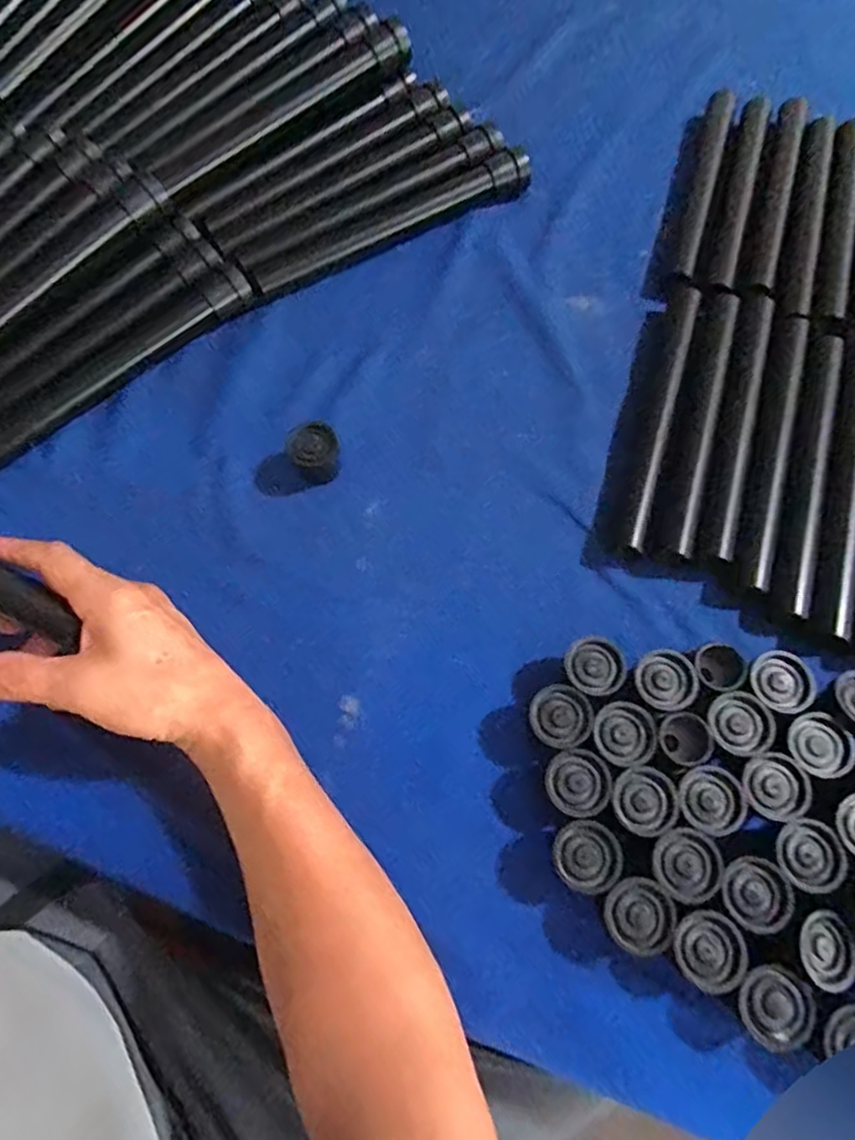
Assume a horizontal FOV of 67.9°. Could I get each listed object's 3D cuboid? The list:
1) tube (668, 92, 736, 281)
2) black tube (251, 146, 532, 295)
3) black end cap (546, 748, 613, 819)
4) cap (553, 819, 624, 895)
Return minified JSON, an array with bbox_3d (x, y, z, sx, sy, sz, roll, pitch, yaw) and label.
[{"bbox_3d":[0.231,-0.324,0.534,0.022,0.017,0.219,15,70,7],"label":"tube"},{"bbox_3d":[-0.028,-0.285,0.517,0.245,0.023,0.028,-25,71,-8],"label":"black tube"},{"bbox_3d":[0.084,0.121,0.361,0.034,0.027,0.034,0,69,1],"label":"black end cap"},{"bbox_3d":[0.085,0.156,0.347,0.035,0.028,0.034,0,69,1],"label":"cap"}]

